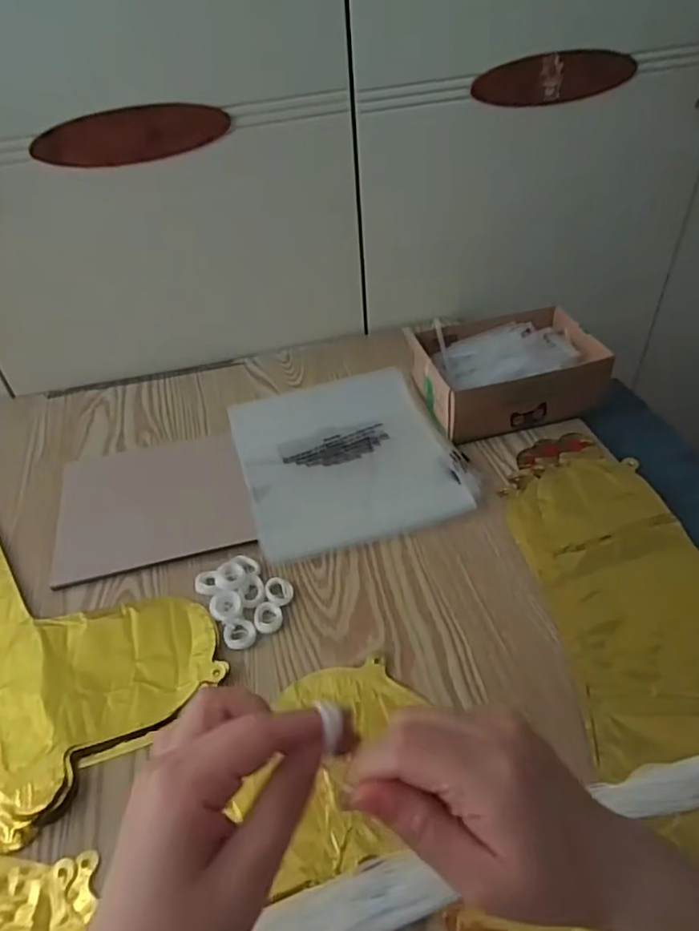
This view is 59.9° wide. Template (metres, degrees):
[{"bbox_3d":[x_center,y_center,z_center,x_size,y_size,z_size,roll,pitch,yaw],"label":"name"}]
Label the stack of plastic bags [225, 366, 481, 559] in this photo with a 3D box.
[{"bbox_3d":[-0.004,-0.014,0.628,0.209,0.022,0.215,-14,45,-9],"label":"stack of plastic bags"}]

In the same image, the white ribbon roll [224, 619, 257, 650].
[{"bbox_3d":[-0.088,0.135,0.487,0.025,0.006,0.024,-3,44,3],"label":"white ribbon roll"}]

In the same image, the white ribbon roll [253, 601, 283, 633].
[{"bbox_3d":[-0.066,0.124,0.497,0.022,0.005,0.026,-5,44,0],"label":"white ribbon roll"}]

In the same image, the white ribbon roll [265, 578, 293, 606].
[{"bbox_3d":[-0.059,0.107,0.514,0.022,0.007,0.026,-30,49,-24],"label":"white ribbon roll"}]

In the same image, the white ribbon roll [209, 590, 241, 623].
[{"bbox_3d":[-0.101,0.115,0.498,0.026,0.006,0.026,-3,44,3],"label":"white ribbon roll"}]

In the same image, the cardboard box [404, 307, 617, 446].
[{"bbox_3d":[0.171,-0.106,0.667,0.195,0.061,0.138,-13,45,-8],"label":"cardboard box"}]

